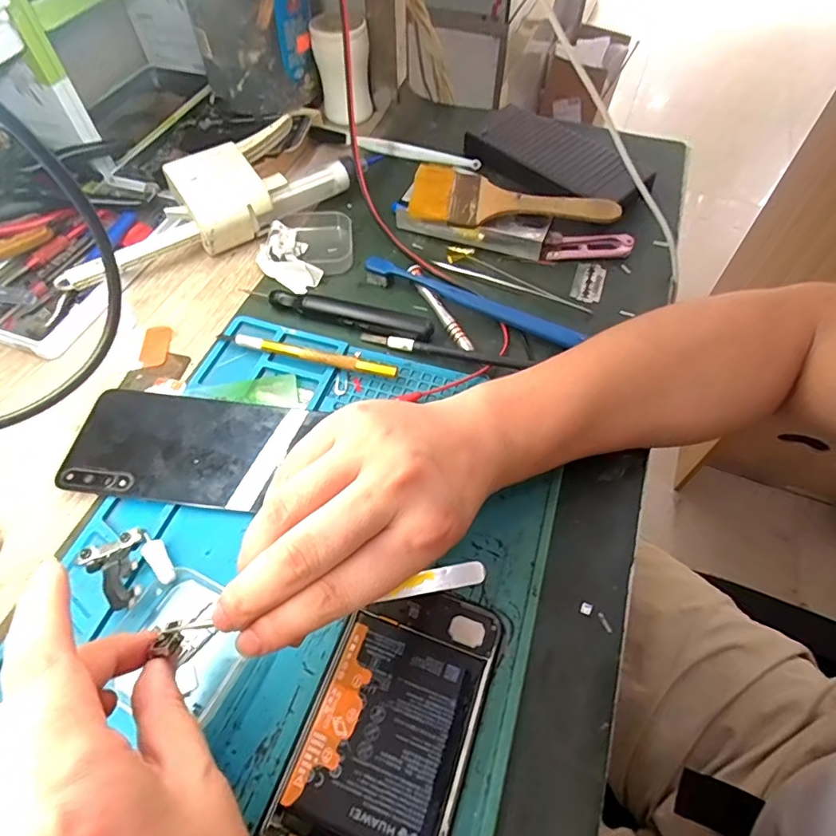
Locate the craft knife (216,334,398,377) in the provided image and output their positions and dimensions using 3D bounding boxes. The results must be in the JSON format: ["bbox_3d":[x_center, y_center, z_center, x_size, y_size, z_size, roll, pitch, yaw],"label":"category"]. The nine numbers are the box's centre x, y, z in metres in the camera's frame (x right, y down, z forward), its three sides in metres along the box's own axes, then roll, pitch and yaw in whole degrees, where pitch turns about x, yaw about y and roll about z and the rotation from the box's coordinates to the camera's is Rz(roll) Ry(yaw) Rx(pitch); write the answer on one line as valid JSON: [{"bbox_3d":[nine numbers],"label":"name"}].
[{"bbox_3d":[-0.076,-0.044,0.352,0.128,0.012,0.011,14,57,9],"label":"craft knife"}]

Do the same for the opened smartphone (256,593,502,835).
[{"bbox_3d":[-0.018,0.152,0.225,0.071,0.008,0.152,17,58,11],"label":"opened smartphone"}]

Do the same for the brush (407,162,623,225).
[{"bbox_3d":[0.075,-0.171,0.409,0.163,0.010,0.064,11,59,7],"label":"brush"}]

